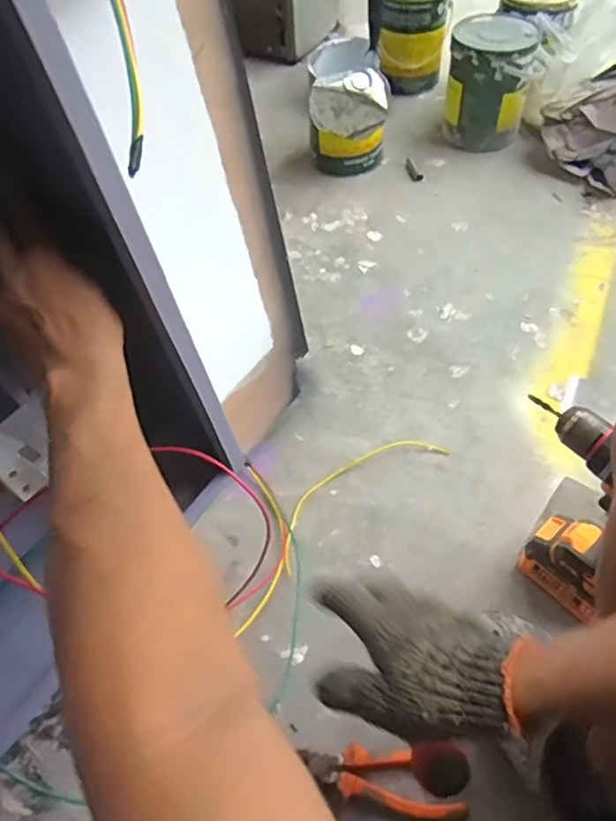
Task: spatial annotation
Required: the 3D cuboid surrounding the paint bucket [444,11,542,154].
[{"bbox_3d":[0.375,-0.674,1.223,0.175,0.199,0.178,9,55,10],"label":"paint bucket"}]

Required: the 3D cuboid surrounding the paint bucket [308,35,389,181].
[{"bbox_3d":[0.078,-0.591,1.173,0.147,0.197,0.194,-1,54,2],"label":"paint bucket"}]

